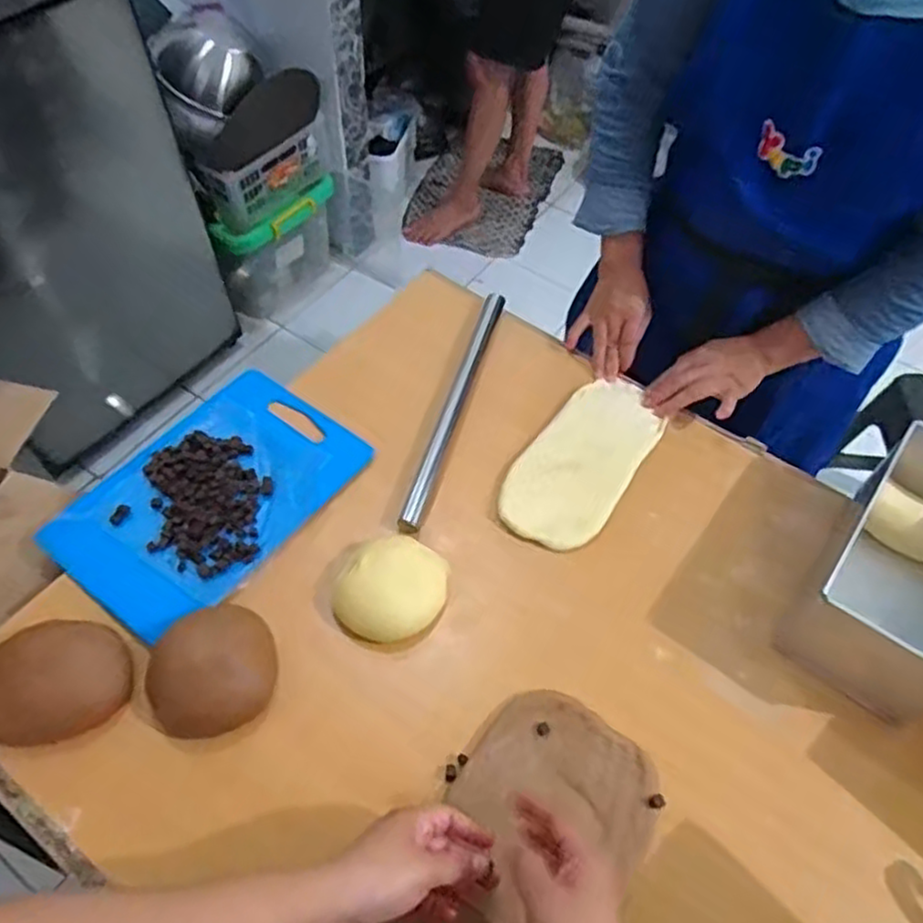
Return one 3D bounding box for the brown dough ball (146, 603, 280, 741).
[{"bbox_3d":[-0.217,0.184,0.628,0.098,0.049,0.105,1,56,-2],"label":"brown dough ball"}]

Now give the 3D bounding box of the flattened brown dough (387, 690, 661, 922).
[{"bbox_3d":[0.037,0.328,0.547,0.154,0.021,0.297,28,57,15],"label":"flattened brown dough"}]

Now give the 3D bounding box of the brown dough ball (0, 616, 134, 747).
[{"bbox_3d":[-0.350,0.189,0.612,0.111,0.049,0.115,28,59,15],"label":"brown dough ball"}]

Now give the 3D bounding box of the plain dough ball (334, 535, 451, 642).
[{"bbox_3d":[-0.066,0.120,0.682,0.097,0.045,0.106,24,58,13],"label":"plain dough ball"}]

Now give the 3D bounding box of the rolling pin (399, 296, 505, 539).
[{"bbox_3d":[-0.004,-0.072,0.822,0.023,0.018,0.353,15,56,7],"label":"rolling pin"}]

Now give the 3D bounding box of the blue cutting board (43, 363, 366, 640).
[{"bbox_3d":[-0.257,0.033,0.742,0.199,0.016,0.288,31,58,17],"label":"blue cutting board"}]

